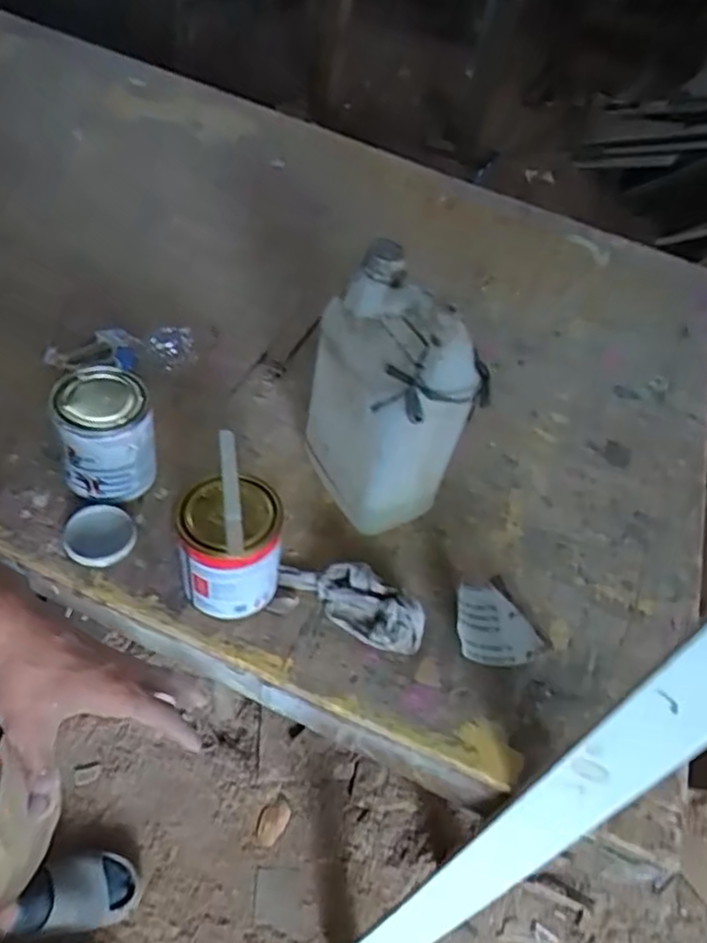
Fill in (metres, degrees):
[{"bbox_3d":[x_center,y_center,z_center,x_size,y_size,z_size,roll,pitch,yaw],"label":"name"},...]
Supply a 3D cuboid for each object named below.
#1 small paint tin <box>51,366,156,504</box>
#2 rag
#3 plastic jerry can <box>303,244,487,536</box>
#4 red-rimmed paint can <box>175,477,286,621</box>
[{"bbox_3d":[-0.292,-0.044,0.807,0.107,0.135,0.108,-6,55,-17],"label":"small paint tin"},{"bbox_3d":[0.010,0.149,0.770,0.157,0.046,0.070,34,53,14],"label":"rag"},{"bbox_3d":[0.028,-0.063,0.773,0.109,0.336,0.185,-16,58,-24],"label":"plastic jerry can"},{"bbox_3d":[-0.131,0.088,0.732,0.101,0.137,0.096,6,52,-8],"label":"red-rimmed paint can"}]

